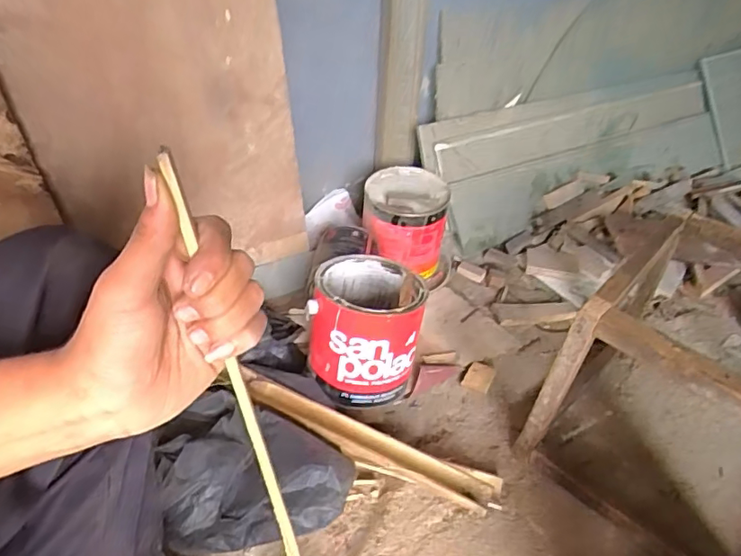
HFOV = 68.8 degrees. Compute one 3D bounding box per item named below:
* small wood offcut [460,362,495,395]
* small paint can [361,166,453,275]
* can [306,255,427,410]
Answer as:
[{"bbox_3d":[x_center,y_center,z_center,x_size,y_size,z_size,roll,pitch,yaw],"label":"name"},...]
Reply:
[{"bbox_3d":[0.165,0.151,0.823,0.039,0.008,0.052,23,42,22],"label":"small wood offcut"},{"bbox_3d":[0.062,-0.098,1.007,0.147,0.157,0.148,-1,39,-6],"label":"small paint can"},{"bbox_3d":[-0.004,0.066,0.756,0.155,0.185,0.150,-4,27,-5],"label":"can"}]

